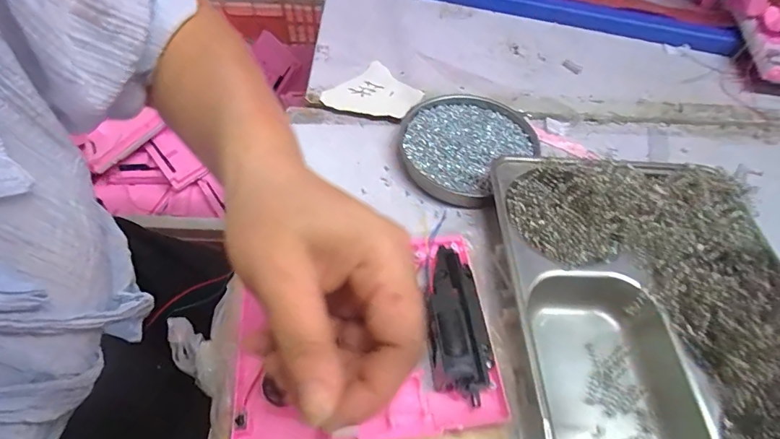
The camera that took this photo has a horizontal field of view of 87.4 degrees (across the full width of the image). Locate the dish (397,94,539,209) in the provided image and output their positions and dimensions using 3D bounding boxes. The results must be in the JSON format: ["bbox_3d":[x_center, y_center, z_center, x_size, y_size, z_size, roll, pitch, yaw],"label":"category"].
[{"bbox_3d":[0.073,-0.079,0.414,0.129,0.021,0.126,2,54,-3],"label":"dish"}]

